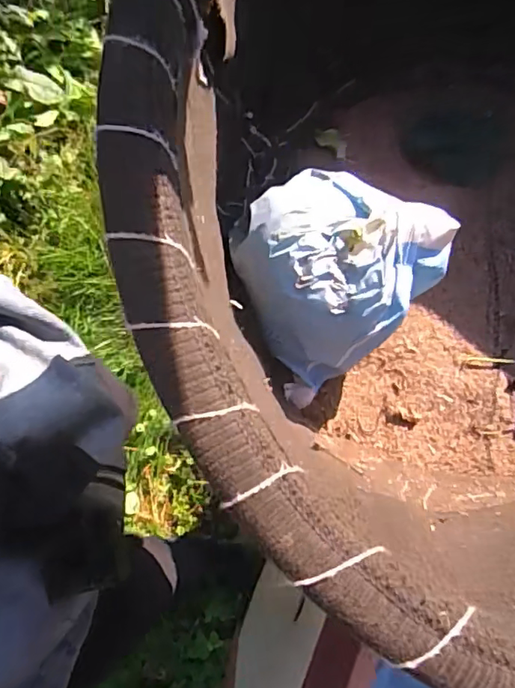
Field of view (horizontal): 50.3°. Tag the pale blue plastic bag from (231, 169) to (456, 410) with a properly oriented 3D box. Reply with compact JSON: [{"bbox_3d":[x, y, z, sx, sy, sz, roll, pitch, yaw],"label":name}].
[{"bbox_3d":[0.037,-0.040,0.294,0.101,0.072,0.094,-36,78,-9],"label":"pale blue plastic bag"}]

